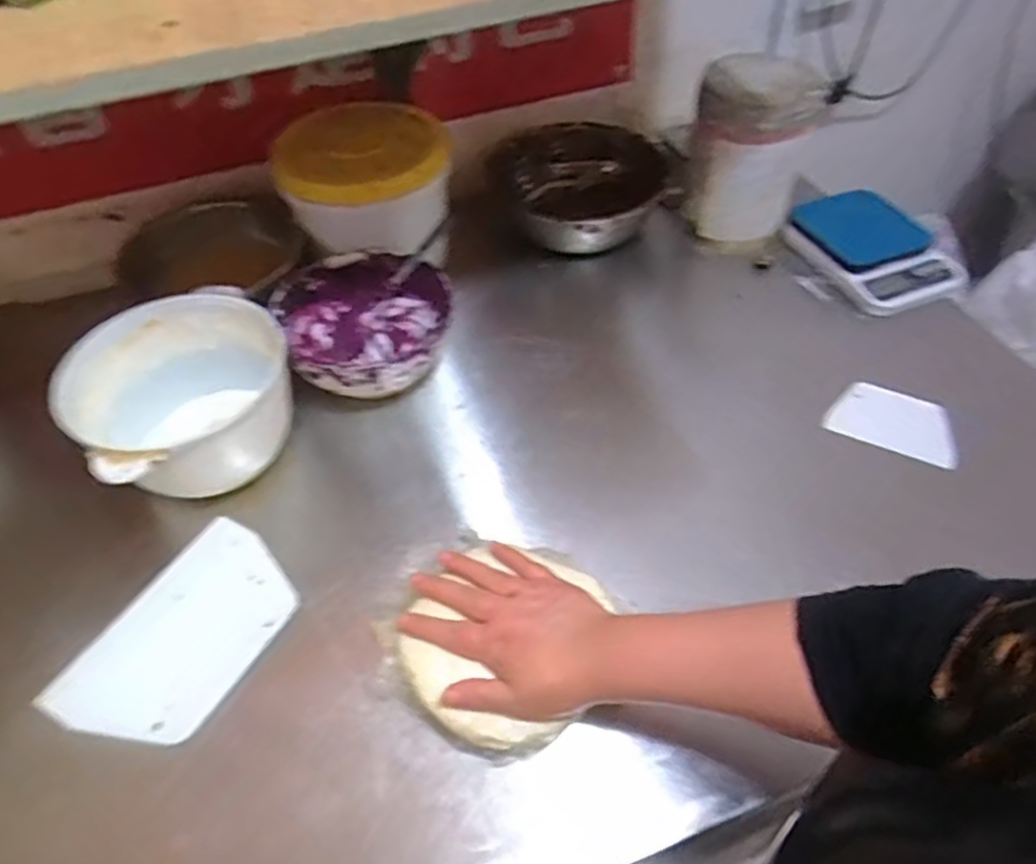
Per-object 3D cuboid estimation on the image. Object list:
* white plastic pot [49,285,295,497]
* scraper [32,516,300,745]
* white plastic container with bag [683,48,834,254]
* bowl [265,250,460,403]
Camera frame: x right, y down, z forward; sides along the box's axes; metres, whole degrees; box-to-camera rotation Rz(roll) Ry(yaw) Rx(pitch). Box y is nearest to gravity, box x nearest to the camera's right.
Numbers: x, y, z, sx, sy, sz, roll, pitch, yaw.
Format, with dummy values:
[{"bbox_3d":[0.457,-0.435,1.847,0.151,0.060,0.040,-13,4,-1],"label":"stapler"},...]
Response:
[{"bbox_3d":[-0.301,-0.027,0.666,0.165,0.137,0.187,36,61,28],"label":"white plastic pot"},{"bbox_3d":[-0.272,0.165,0.590,0.127,0.008,0.188,23,55,21],"label":"scraper"},{"bbox_3d":[0.265,-0.324,0.848,0.124,0.179,0.122,3,51,5],"label":"white plastic container with bag"},{"bbox_3d":[-0.155,-0.107,0.751,0.162,0.073,0.177,-1,51,2],"label":"bowl"}]

